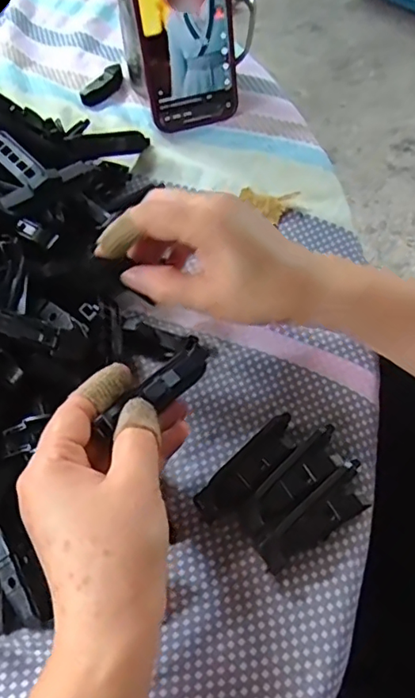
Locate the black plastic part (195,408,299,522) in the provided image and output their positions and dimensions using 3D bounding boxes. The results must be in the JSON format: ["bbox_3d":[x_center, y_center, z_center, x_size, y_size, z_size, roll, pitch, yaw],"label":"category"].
[{"bbox_3d":[0.025,0.067,0.302,0.069,0.016,0.022,-40,64,-20],"label":"black plastic part"}]

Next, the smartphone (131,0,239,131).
[{"bbox_3d":[-0.017,-0.253,0.420,0.077,0.155,0.007,-15,41,-6],"label":"smartphone"}]

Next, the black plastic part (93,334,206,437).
[{"bbox_3d":[-0.024,0.019,0.277,0.020,0.011,0.075,35,52,22],"label":"black plastic part"}]

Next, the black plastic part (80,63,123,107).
[{"bbox_3d":[-0.094,-0.241,0.490,0.015,0.015,0.052,28,63,19],"label":"black plastic part"}]

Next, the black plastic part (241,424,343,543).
[{"bbox_3d":[0.048,0.073,0.296,0.070,0.016,0.022,-38,63,-19],"label":"black plastic part"}]

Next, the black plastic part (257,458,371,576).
[{"bbox_3d":[0.058,0.088,0.285,0.070,0.020,0.022,-36,63,-18],"label":"black plastic part"}]

